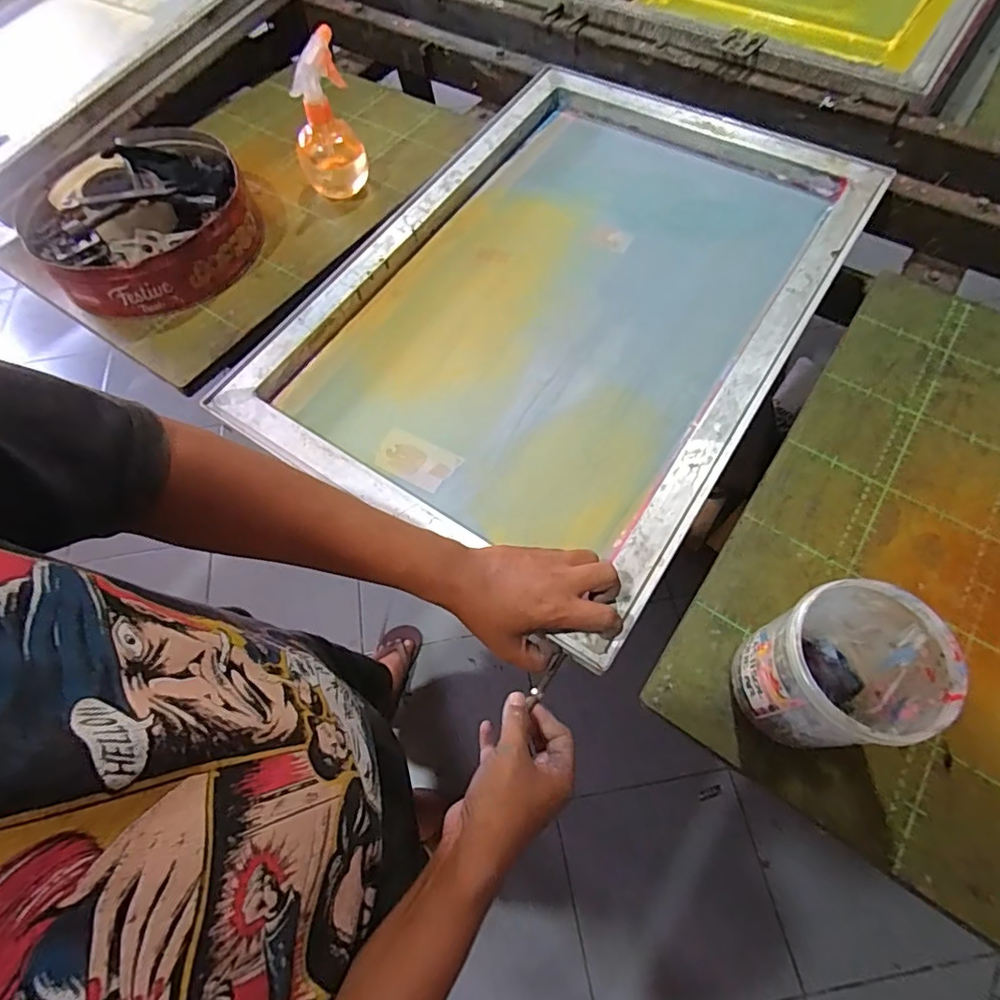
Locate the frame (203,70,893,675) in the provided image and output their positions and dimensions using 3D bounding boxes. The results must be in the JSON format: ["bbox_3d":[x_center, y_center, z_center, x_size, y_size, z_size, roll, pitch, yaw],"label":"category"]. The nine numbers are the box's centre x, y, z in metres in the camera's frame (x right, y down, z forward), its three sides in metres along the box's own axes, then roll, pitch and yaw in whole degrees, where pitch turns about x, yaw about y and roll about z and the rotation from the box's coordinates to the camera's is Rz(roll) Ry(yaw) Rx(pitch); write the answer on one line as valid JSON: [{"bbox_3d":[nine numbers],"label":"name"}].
[{"bbox_3d":[0.066,-0.234,0.607,0.487,0.035,0.632,30,72,17],"label":"frame"}]

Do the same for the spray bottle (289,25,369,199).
[{"bbox_3d":[-0.228,-0.483,0.701,0.085,0.164,0.081,-17,64,-8],"label":"spray bottle"}]

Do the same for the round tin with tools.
[{"bbox_3d":[-0.435,-0.349,0.674,0.249,0.106,0.235,0,63,1],"label":"round tin with tools"}]

